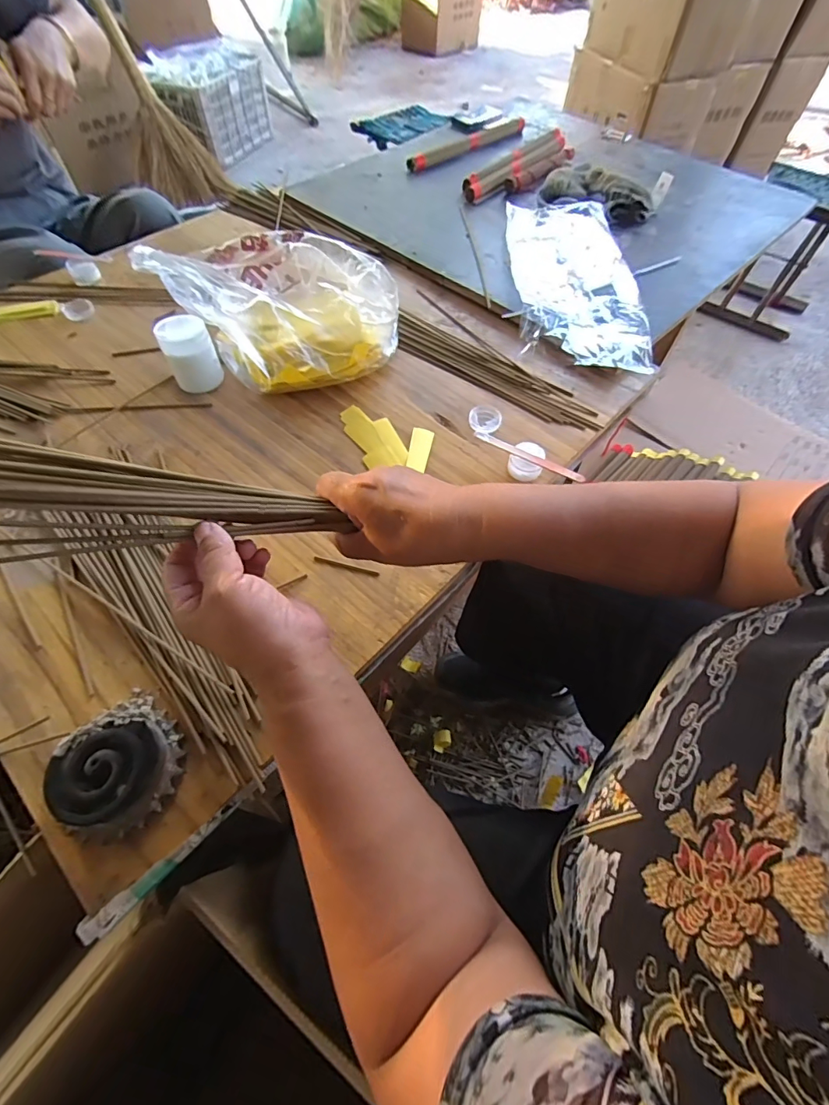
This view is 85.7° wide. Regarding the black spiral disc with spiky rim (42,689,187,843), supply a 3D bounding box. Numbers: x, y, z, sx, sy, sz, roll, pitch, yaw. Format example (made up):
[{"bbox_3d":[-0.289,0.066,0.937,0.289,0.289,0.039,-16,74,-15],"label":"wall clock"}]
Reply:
[{"bbox_3d":[-0.209,0.149,0.316,0.075,0.032,0.080,0,60,-1],"label":"black spiral disc with spiky rim"}]

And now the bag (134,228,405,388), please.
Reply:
[{"bbox_3d":[-0.156,-0.304,0.539,0.255,0.107,0.195,29,64,15],"label":"bag"}]

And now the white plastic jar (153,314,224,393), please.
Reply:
[{"bbox_3d":[-0.261,-0.232,0.524,0.055,0.066,0.054,-20,62,-12],"label":"white plastic jar"}]

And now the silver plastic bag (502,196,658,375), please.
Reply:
[{"bbox_3d":[0.227,-0.407,0.645,0.171,0.030,0.380,1,60,0],"label":"silver plastic bag"}]

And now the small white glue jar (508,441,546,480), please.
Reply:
[{"bbox_3d":[0.120,-0.098,0.484,0.035,0.029,0.032,11,60,6],"label":"small white glue jar"}]

